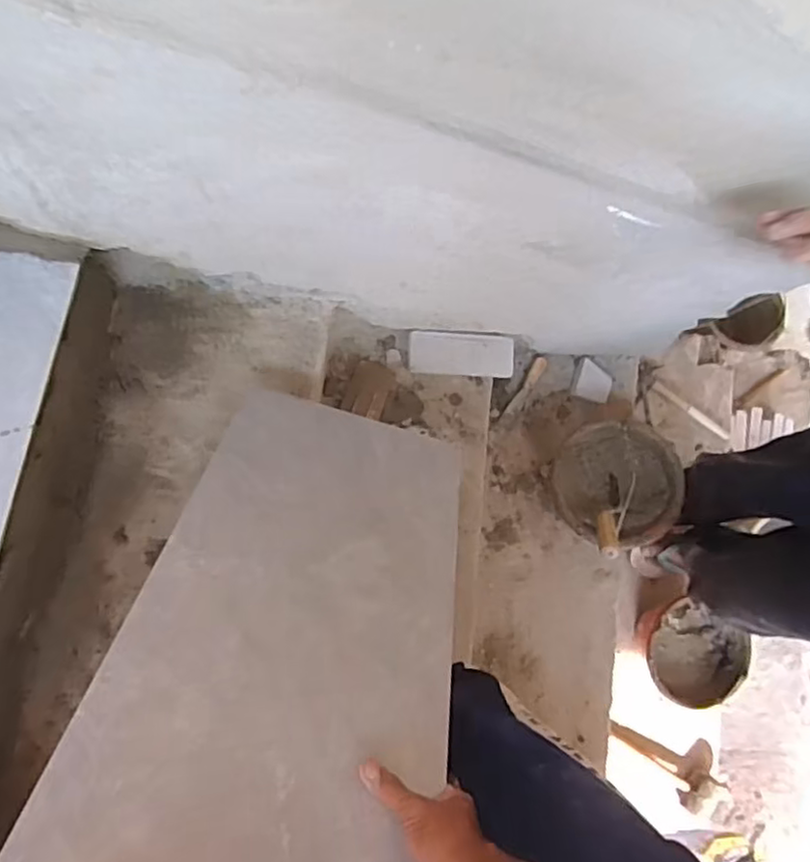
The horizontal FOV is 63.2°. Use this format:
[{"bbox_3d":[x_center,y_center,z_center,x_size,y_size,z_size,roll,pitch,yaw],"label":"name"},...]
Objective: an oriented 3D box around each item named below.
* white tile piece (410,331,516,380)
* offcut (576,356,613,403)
[{"bbox_3d":[0.107,-0.142,1.224,0.197,0.013,0.079,2,111,-13],"label":"white tile piece"},{"bbox_3d":[0.417,-0.108,1.439,0.075,0.004,0.083,12,97,-8],"label":"offcut"}]

